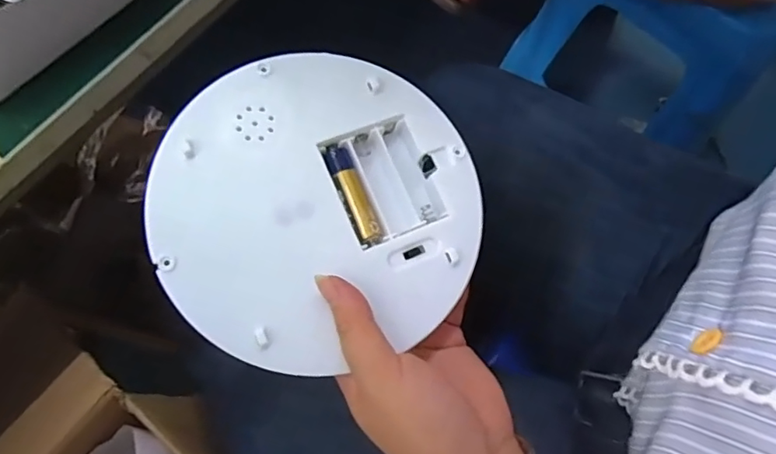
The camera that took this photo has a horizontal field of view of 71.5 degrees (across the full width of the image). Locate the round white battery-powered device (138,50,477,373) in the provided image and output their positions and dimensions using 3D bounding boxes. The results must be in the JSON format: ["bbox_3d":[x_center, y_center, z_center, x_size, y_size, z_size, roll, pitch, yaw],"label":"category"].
[{"bbox_3d":[-0.031,-0.010,0.255,0.145,0.028,0.146,0,72,-1],"label":"round white battery-powered device"}]

